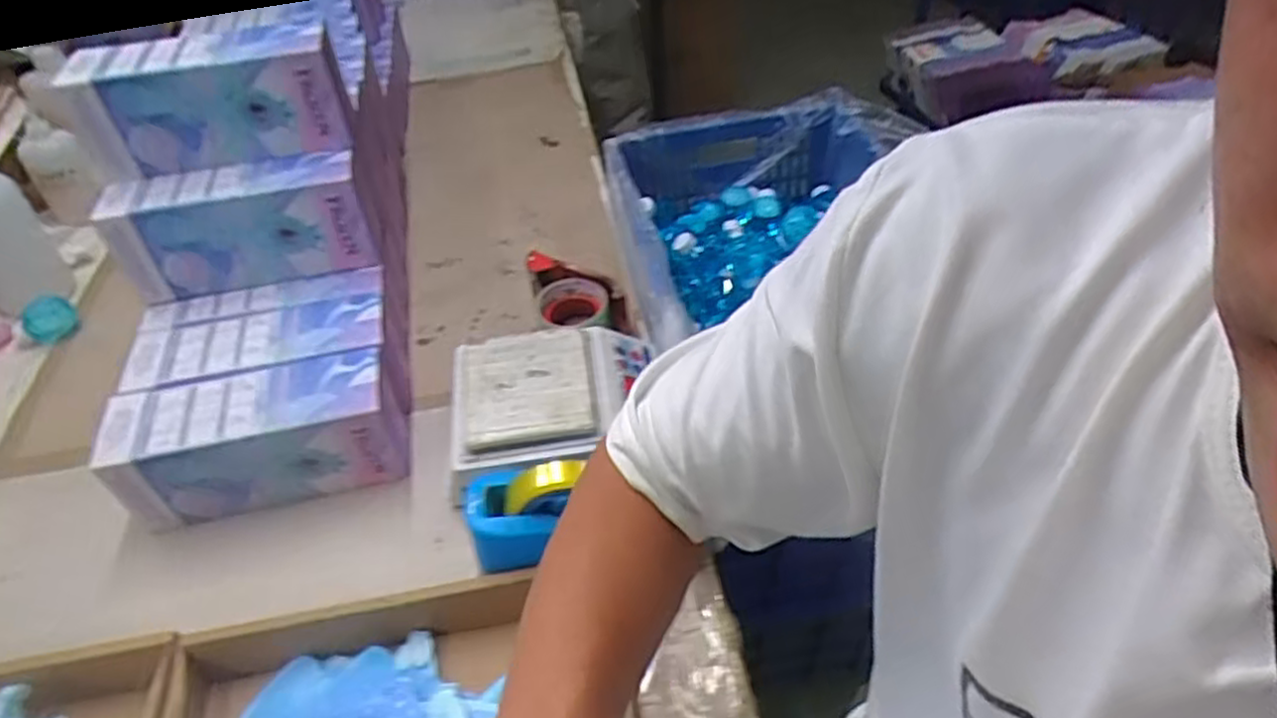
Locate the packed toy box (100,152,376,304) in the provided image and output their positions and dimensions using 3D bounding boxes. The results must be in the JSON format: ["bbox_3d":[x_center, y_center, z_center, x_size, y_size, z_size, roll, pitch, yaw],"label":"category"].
[{"bbox_3d":[-0.416,-0.143,0.803,0.246,0.110,0.073,-9,44,-6],"label":"packed toy box"}]

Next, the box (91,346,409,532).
[{"bbox_3d":[-0.362,0.079,0.737,0.247,0.115,0.090,-12,44,-9],"label":"box"}]

